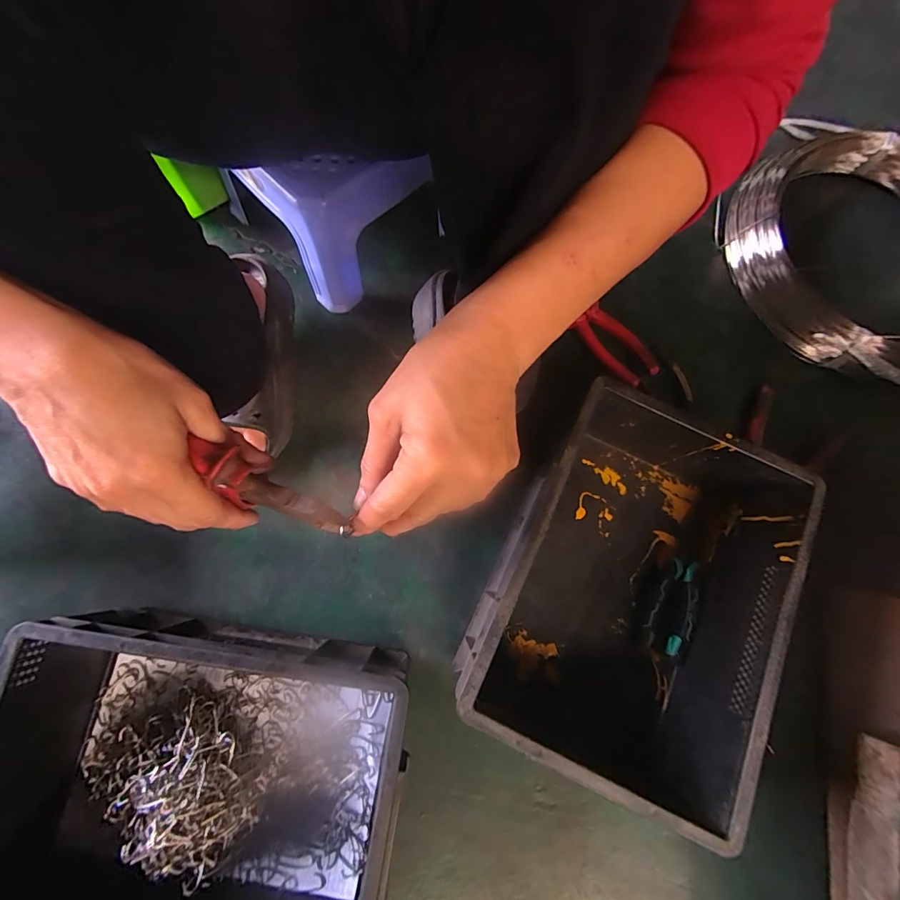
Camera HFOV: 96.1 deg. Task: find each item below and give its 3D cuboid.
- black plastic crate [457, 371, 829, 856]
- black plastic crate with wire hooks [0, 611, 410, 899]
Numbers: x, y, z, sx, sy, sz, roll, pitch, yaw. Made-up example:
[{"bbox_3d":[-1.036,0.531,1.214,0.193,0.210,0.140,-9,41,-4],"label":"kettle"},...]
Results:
[{"bbox_3d":[0.183,0.133,0.412,0.240,0.121,0.332,25,77,5],"label":"black plastic crate"},{"bbox_3d":[-0.235,0.297,0.361,0.364,0.115,0.252,10,76,1],"label":"black plastic crate with wire hooks"}]

